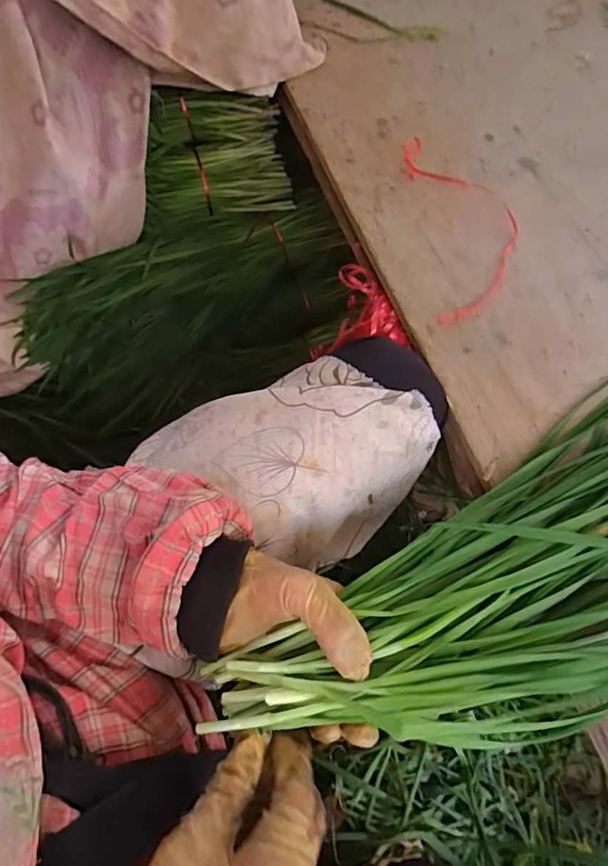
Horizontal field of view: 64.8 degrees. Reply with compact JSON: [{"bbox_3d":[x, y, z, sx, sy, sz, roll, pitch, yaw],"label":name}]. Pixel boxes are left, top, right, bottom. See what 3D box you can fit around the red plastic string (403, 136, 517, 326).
[{"bbox_3d":[0.158,-0.207,0.468,0.096,0.004,0.245,-3,65,-1],"label":"red plastic string"}]

